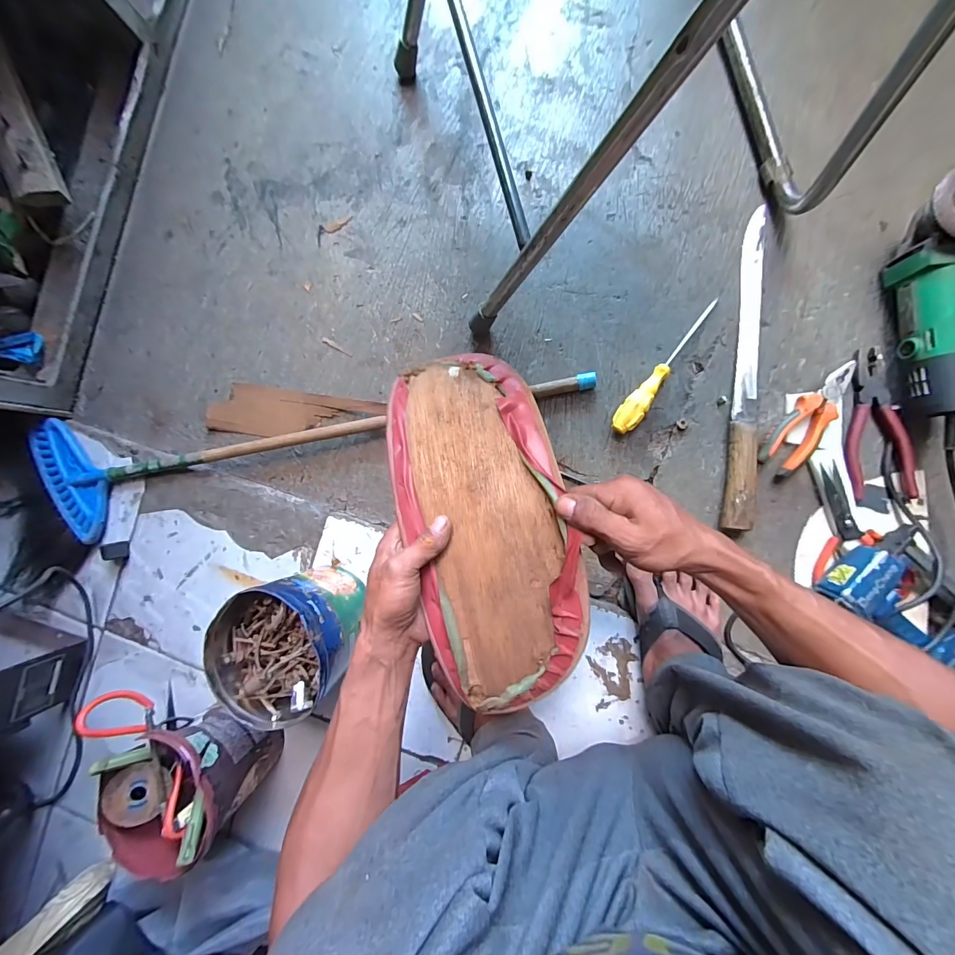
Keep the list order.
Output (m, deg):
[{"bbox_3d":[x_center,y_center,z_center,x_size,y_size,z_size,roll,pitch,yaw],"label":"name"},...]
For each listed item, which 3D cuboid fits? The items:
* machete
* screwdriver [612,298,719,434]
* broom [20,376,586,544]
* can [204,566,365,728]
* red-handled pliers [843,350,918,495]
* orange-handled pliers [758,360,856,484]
[{"bbox_3d":[0.357,-0.143,0.532,0.035,0.024,0.420,3,90,6],"label":"machete"},{"bbox_3d":[0.256,-0.149,0.544,0.031,0.027,0.215,39,94,5],"label":"screwdriver"},{"bbox_3d":[-0.270,-0.024,0.600,0.869,0.035,0.180,-4,89,6],"label":"broom"},{"bbox_3d":[-0.235,0.206,0.529,0.142,0.154,0.154,0,91,6],"label":"can"},{"bbox_3d":[0.511,-0.070,0.515,0.067,0.015,0.190,-6,89,6],"label":"red-handled pliers"},{"bbox_3d":[0.427,-0.073,0.519,0.052,0.024,0.161,37,93,5],"label":"orange-handled pliers"}]

